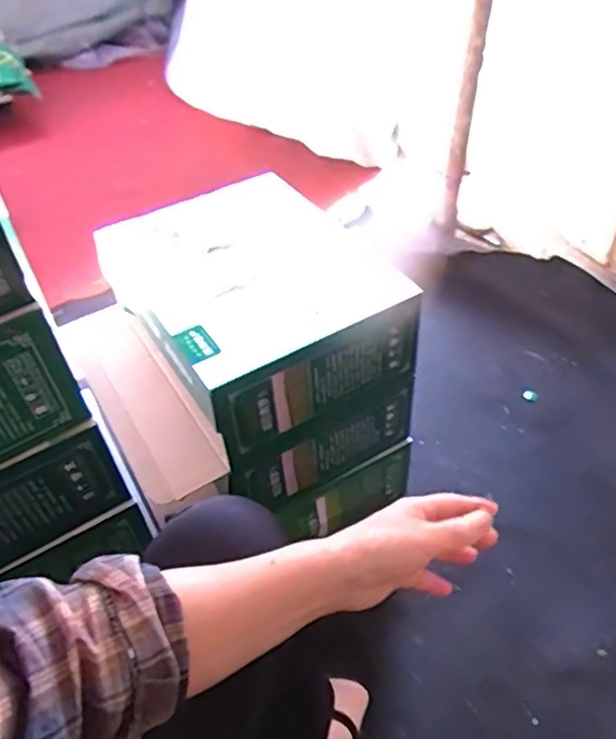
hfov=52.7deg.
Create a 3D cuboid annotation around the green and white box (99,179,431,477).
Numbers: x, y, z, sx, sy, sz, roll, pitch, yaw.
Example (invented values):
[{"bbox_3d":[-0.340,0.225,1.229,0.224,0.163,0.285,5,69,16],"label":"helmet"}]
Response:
[{"bbox_3d":[-0.073,-0.099,0.815,0.282,0.132,0.379,-25,49,-21],"label":"green and white box"}]

